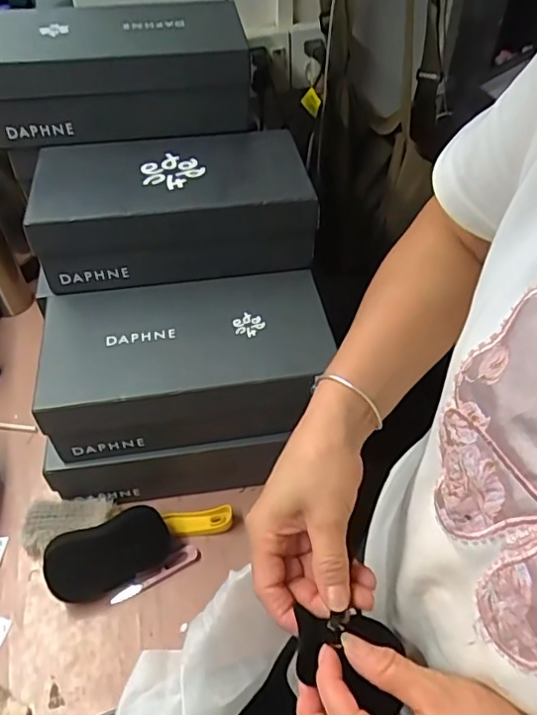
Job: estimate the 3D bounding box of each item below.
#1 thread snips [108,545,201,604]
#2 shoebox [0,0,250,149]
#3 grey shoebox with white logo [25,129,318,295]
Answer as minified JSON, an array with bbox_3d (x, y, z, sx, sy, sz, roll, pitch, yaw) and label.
[{"bbox_3d":[-0.123,0.234,0.608,0.099,0.012,0.017,-24,53,-21],"label":"thread snips"},{"bbox_3d":[-0.178,-0.352,0.674,0.304,0.111,0.161,-7,48,-7],"label":"shoebox"},{"bbox_3d":[-0.107,-0.178,0.650,0.293,0.098,0.156,-7,48,-7],"label":"grey shoebox with white logo"}]

